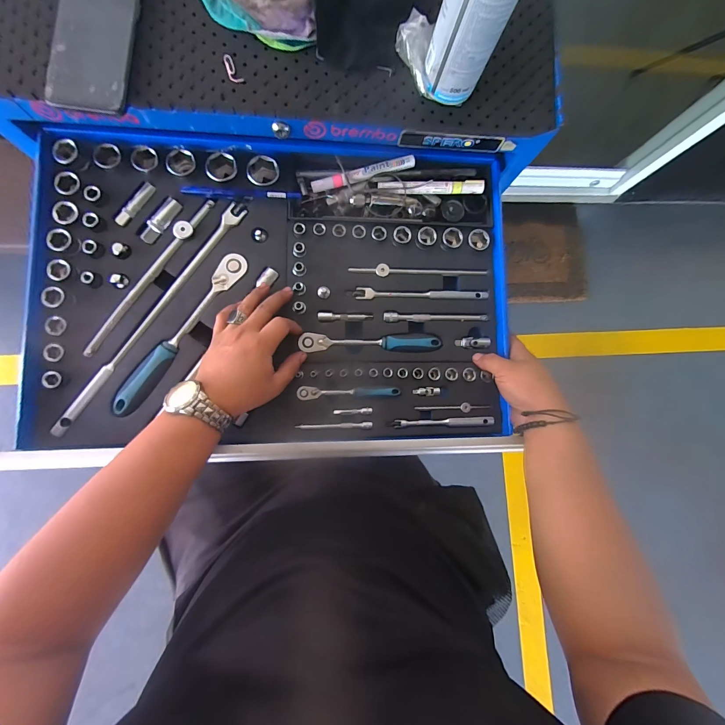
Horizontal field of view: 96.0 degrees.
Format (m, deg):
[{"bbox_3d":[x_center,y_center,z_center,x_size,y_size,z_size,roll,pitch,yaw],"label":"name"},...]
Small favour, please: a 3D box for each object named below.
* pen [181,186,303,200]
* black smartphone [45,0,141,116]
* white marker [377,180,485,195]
[{"bbox_3d":[-0.156,-0.224,0.426,0.149,0.013,0.014,2,84,-7],"label":"pen"},{"bbox_3d":[-0.278,-0.342,0.341,0.073,0.010,0.163,6,84,-6],"label":"black smartphone"},{"bbox_3d":[0.093,-0.238,0.442,0.140,0.022,0.015,1,85,-7],"label":"white marker"}]

